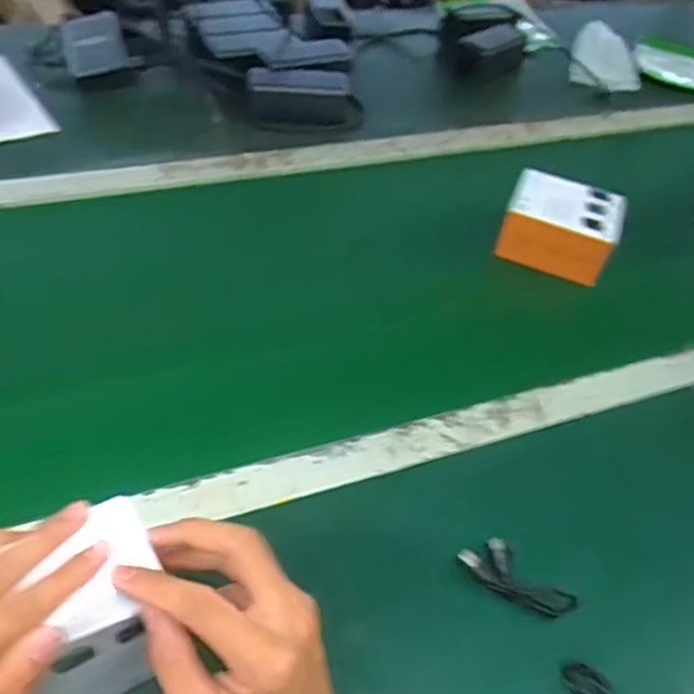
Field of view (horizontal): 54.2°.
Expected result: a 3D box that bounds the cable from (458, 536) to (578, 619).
[{"bbox_3d":[0.121,0.166,0.485,0.080,0.009,0.033,35,53,25],"label":"cable"}]

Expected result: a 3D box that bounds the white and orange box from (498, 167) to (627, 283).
[{"bbox_3d":[0.247,-0.138,0.783,0.122,0.073,0.089,22,48,15],"label":"white and orange box"}]

